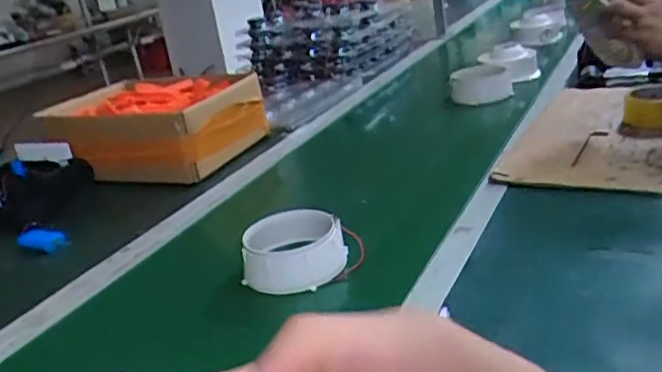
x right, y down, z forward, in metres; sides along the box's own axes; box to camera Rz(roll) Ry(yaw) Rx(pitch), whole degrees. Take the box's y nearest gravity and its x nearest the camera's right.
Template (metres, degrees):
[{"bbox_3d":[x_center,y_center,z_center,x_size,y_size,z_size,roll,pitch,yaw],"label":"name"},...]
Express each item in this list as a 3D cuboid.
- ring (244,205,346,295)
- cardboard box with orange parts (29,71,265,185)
[{"bbox_3d":[-0.048,0.077,0.780,0.126,0.060,0.126,-9,22,4],"label":"ring"},{"bbox_3d":[-0.350,-0.116,1.236,0.368,0.133,0.243,1,25,26],"label":"cardboard box with orange parts"}]

